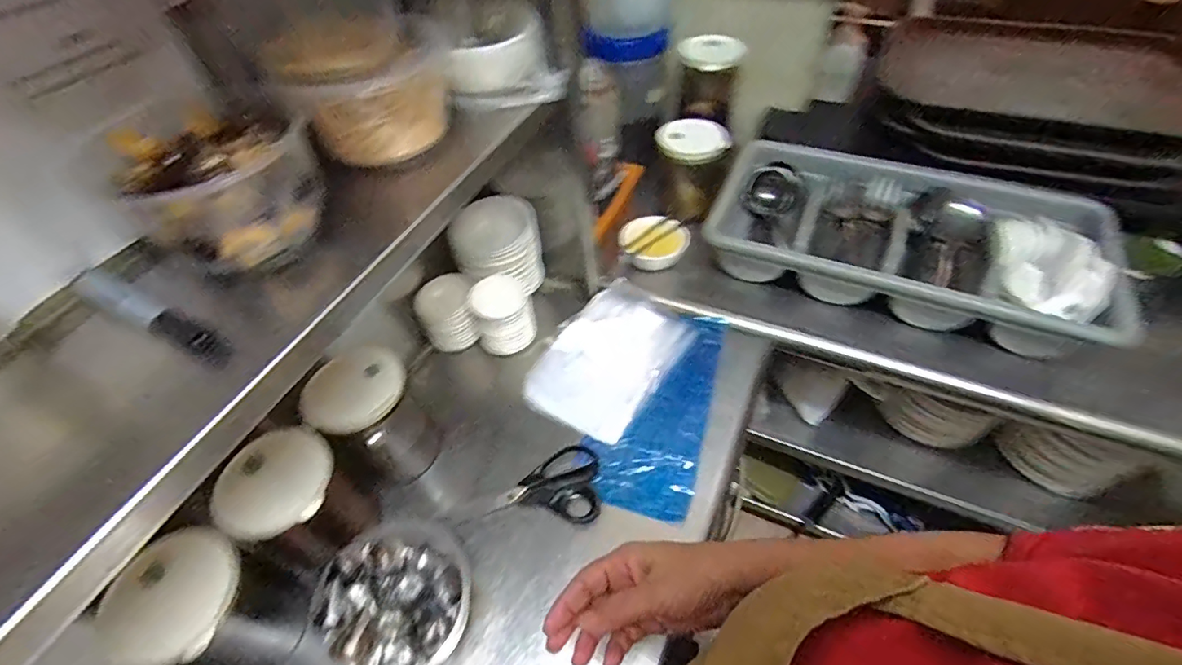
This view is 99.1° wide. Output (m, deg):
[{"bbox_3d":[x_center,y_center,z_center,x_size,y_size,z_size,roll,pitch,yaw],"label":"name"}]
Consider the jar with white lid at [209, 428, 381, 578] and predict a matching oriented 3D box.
[{"bbox_3d":[-0.291,0.165,0.506,0.113,0.094,0.106,33,61,27],"label":"jar with white lid"}]

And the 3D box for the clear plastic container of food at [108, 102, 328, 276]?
[{"bbox_3d":[-0.253,-0.106,0.354,0.115,0.071,0.106,-39,58,-24],"label":"clear plastic container of food"}]

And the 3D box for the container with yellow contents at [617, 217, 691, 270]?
[{"bbox_3d":[0.098,-0.138,0.787,0.105,0.036,0.091,-2,51,3],"label":"container with yellow contents"}]

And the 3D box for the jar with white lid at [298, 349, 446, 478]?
[{"bbox_3d":[-0.229,0.103,0.564,0.112,0.137,0.104,-2,51,3],"label":"jar with white lid"}]

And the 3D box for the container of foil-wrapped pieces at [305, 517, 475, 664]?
[{"bbox_3d":[-0.180,0.256,0.477,0.131,0.086,0.126,-2,51,3],"label":"container of foil-wrapped pieces"}]

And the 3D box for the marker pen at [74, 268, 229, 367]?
[{"bbox_3d":[-0.289,-0.013,0.329,0.131,0.015,0.019,19,55,19],"label":"marker pen"}]

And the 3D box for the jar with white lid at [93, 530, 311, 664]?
[{"bbox_3d":[-0.343,0.252,0.461,0.108,0.129,0.101,-2,51,3],"label":"jar with white lid"}]

